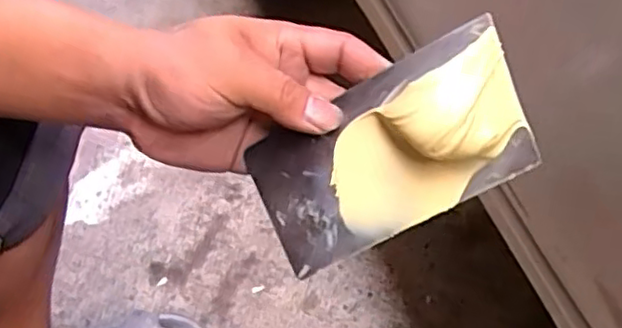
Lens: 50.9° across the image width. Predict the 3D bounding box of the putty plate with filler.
[{"bbox_3d":[0.035,-0.007,0.311,0.136,0.023,0.074,-29,76,15],"label":"putty plate with filler"}]

